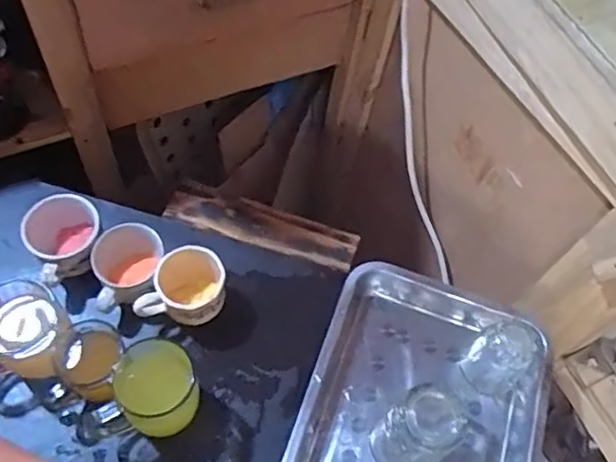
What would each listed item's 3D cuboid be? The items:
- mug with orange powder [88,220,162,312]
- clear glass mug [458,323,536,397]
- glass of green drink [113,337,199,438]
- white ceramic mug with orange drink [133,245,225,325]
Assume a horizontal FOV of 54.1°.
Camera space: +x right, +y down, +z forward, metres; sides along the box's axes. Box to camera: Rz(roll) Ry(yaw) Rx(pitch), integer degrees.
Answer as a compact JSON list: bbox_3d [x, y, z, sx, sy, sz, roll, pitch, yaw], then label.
[{"bbox_3d":[-0.211,0.051,0.721,0.075,0.086,0.088,-10,62,-10],"label":"mug with orange powder"},{"bbox_3d":[0.218,0.144,0.691,0.059,0.090,0.053,-24,65,-17],"label":"clear glass mug"},{"bbox_3d":[-0.151,0.165,0.622,0.072,0.115,0.076,2,61,-3],"label":"glass of green drink"},{"bbox_3d":[-0.146,0.069,0.704,0.097,0.086,0.072,-1,61,-5],"label":"white ceramic mug with orange drink"}]

